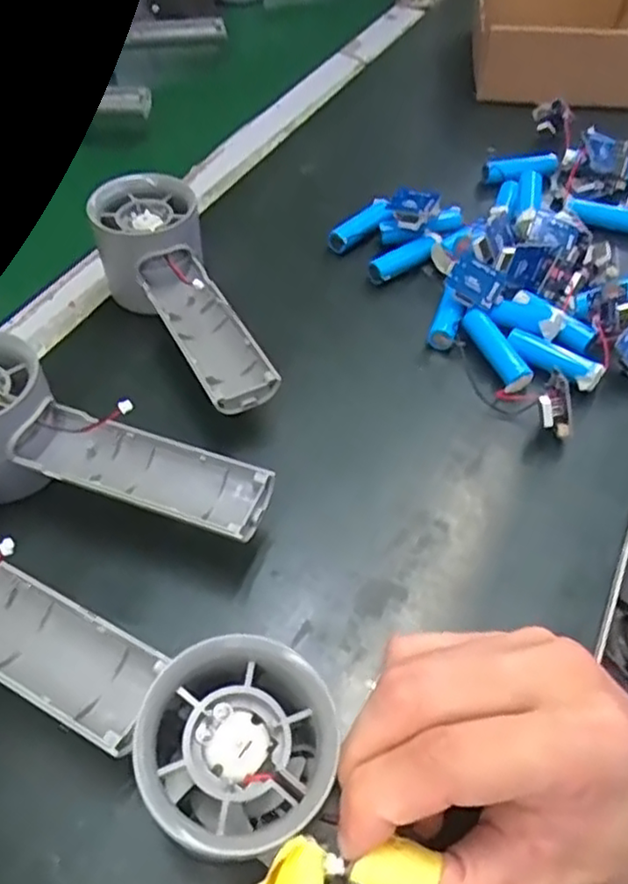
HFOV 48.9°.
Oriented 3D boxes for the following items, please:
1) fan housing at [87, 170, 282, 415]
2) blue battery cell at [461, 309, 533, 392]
[{"bbox_3d":[-0.069,-0.071,0.354,0.055,0.062,0.144,-18,53,-14],"label":"fan housing"},{"bbox_3d":[0.094,-0.048,0.361,0.014,0.015,0.051,-20,53,-15],"label":"blue battery cell"}]

